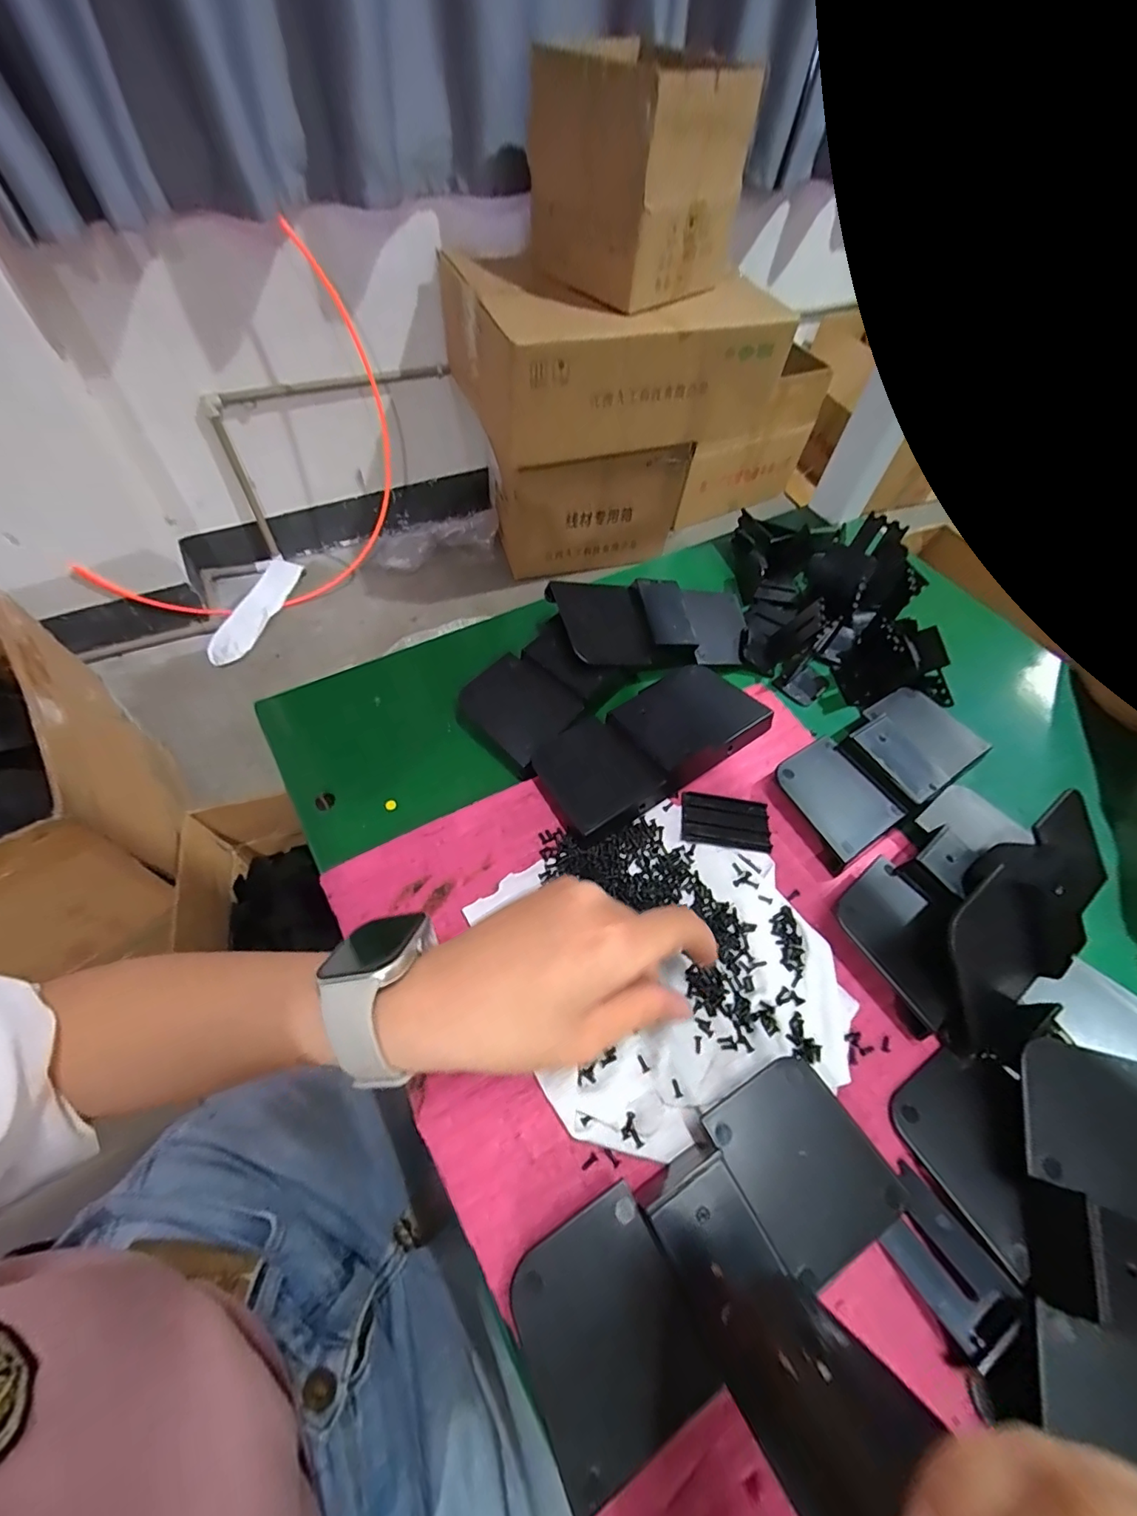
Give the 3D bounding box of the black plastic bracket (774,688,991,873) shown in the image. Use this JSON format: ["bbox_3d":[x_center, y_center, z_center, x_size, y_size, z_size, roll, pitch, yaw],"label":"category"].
[{"bbox_3d":[0.214,0.001,0.362,0.158,0.021,0.071,-28,64,-21],"label":"black plastic bracket"}]

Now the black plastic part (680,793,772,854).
[{"bbox_3d":[0.099,0.040,0.340,0.054,0.004,0.034,9,57,1],"label":"black plastic part"}]

